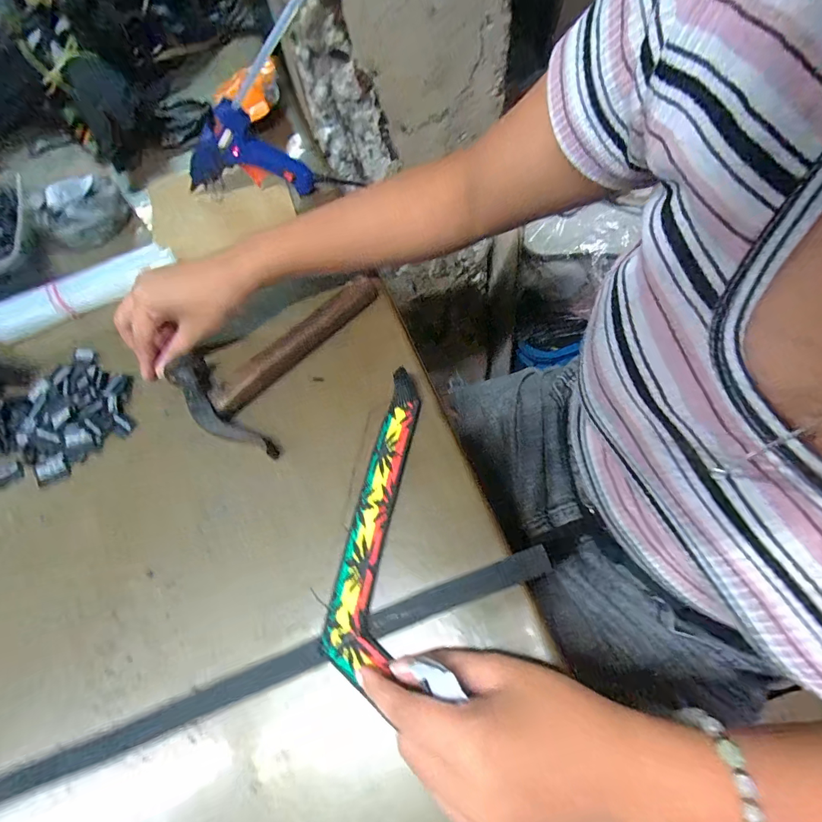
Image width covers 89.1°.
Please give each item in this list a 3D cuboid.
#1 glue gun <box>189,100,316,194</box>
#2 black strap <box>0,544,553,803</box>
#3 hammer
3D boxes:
[{"bbox_3d":[-0.179,-0.273,0.444,0.133,0.089,0.035,12,66,13],"label":"glue gun"},{"bbox_3d":[-0.085,0.160,0.259,0.367,0.005,0.017,-21,61,-3],"label":"black strap"},{"bbox_3d":[-0.098,-0.048,0.353,0.185,0.022,0.109,-41,67,-14],"label":"hammer"}]

